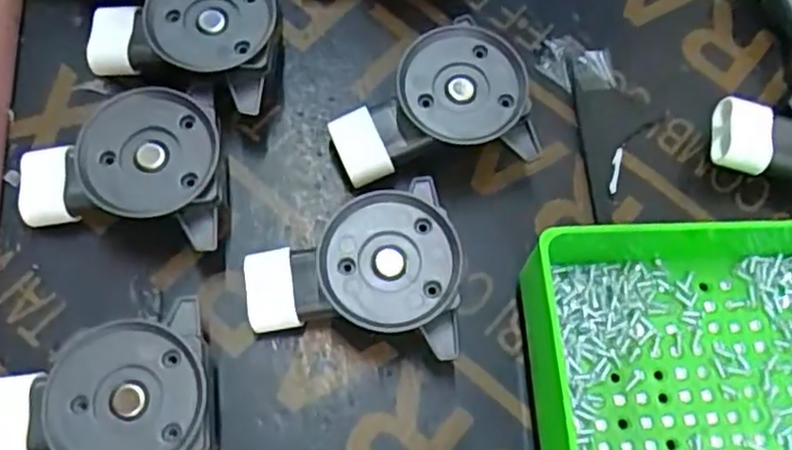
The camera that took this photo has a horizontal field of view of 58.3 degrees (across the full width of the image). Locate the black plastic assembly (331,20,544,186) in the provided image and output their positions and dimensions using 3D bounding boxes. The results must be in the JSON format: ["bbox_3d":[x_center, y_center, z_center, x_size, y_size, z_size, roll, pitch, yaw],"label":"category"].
[{"bbox_3d":[0.012,-0.040,0.244,0.066,0.031,0.041,-8,71,-7],"label":"black plastic assembly"}]

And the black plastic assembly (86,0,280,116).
[{"bbox_3d":[-0.073,-0.066,0.247,0.068,0.034,0.042,15,70,1],"label":"black plastic assembly"}]

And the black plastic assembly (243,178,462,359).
[{"bbox_3d":[-0.014,0.015,0.224,0.065,0.031,0.046,3,70,-3],"label":"black plastic assembly"}]

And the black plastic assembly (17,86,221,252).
[{"bbox_3d":[-0.087,-0.018,0.230,0.066,0.033,0.046,10,70,-1],"label":"black plastic assembly"}]

